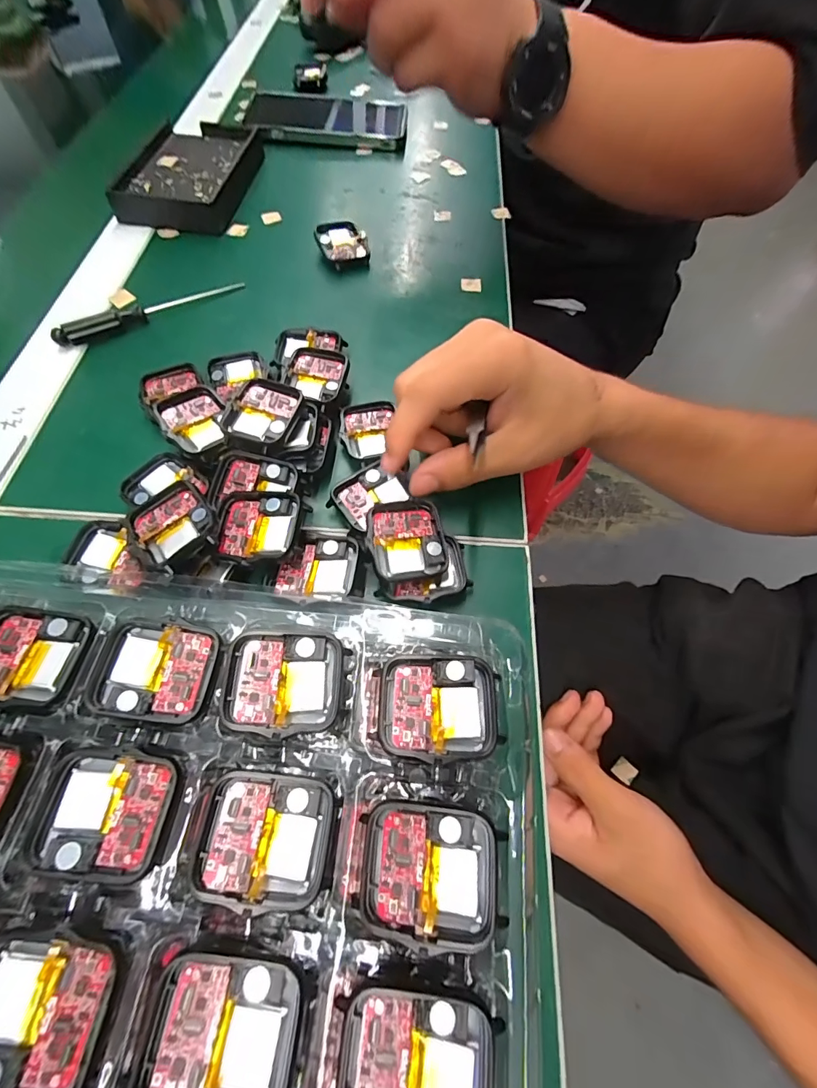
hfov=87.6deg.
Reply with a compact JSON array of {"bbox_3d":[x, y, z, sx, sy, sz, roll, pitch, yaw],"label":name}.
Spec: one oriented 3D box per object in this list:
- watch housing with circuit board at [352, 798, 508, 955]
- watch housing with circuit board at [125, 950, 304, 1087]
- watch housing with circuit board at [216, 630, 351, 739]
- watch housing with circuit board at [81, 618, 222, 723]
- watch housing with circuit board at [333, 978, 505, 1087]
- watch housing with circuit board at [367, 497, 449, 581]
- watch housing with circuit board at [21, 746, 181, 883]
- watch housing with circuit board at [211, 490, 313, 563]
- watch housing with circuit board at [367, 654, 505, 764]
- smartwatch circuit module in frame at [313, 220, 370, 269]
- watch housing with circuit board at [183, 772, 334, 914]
[{"bbox_3d":[0.007,0.106,0.139,0.044,0.011,0.036,5,63,2],"label":"watch housing with circuit board"},{"bbox_3d":[-0.054,0.139,0.121,0.042,0.005,0.035,8,63,4],"label":"watch housing with circuit board"},{"bbox_3d":[-0.047,0.053,0.164,0.042,0.011,0.037,1,63,0],"label":"watch housing with circuit board"},{"bbox_3d":[-0.099,0.049,0.167,0.041,0.010,0.036,6,63,2],"label":"watch housing with circuit board"},{"bbox_3d":[0.003,0.147,0.118,0.045,0.007,0.036,4,63,2],"label":"watch housing with circuit board"},{"bbox_3d":[-0.001,-0.002,0.215,0.037,0.013,0.044,-8,63,-5],"label":"watch housing with circuit board"},{"bbox_3d":[-0.103,0.091,0.145,0.040,0.006,0.036,7,63,3],"label":"watch housing with circuit board"},{"bbox_3d":[-0.073,-0.009,0.206,0.042,0.009,0.037,4,63,2],"label":"watch housing with circuit board"},{"bbox_3d":[0.011,0.063,0.164,0.045,0.016,0.036,1,63,0],"label":"watch housing with circuit board"},{"bbox_3d":[-0.054,-0.246,0.347,0.039,0.011,0.046,-15,64,-8],"label":"smartwatch circuit module in frame"},{"bbox_3d":[-0.048,0.098,0.143,0.043,0.007,0.036,7,63,3],"label":"watch housing with circuit board"}]

